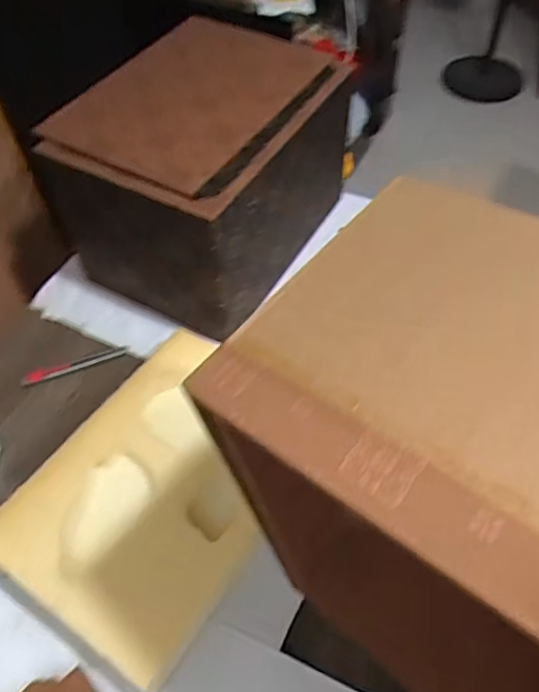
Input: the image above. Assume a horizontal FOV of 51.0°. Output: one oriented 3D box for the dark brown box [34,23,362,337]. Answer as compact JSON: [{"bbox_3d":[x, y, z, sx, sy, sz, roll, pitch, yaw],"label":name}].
[{"bbox_3d":[-0.077,-0.242,0.787,0.265,0.225,0.342,25,58,19],"label":"dark brown box"}]

